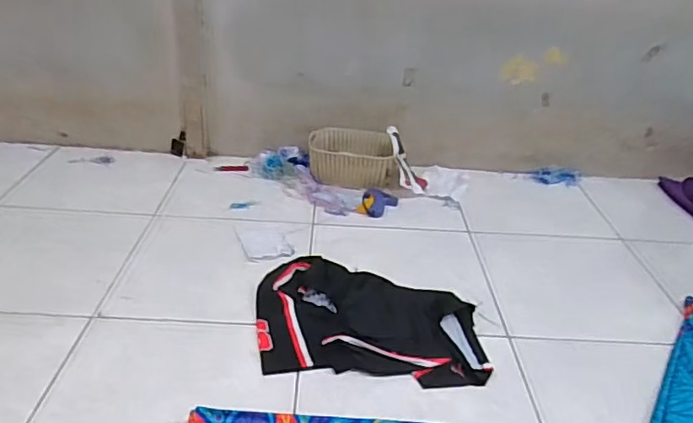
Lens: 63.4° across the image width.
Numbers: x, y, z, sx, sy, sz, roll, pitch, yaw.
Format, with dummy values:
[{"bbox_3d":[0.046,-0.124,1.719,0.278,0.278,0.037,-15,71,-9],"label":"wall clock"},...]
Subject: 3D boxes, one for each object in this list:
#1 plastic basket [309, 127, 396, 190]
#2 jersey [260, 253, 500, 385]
[{"bbox_3d":[0.011,-0.156,1.643,0.248,0.103,0.198,5,30,0],"label":"plastic basket"},{"bbox_3d":[0.041,0.200,1.088,0.434,0.039,0.304,5,30,0],"label":"jersey"}]

